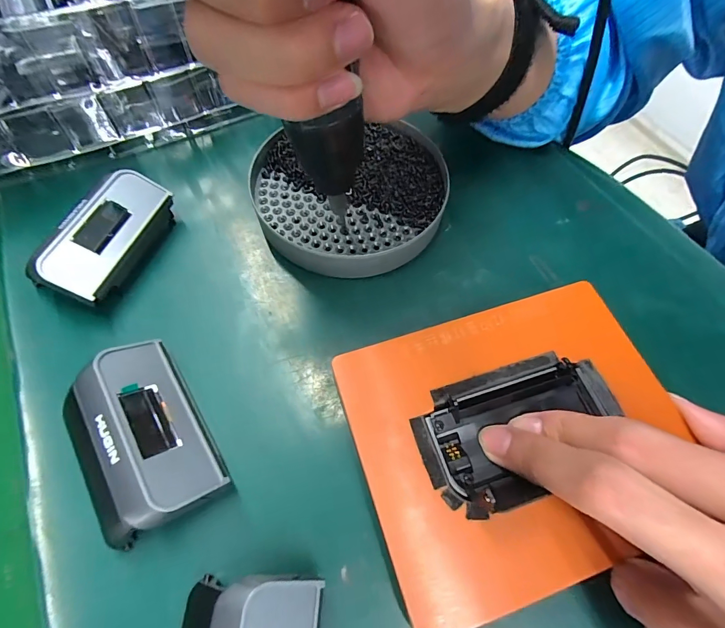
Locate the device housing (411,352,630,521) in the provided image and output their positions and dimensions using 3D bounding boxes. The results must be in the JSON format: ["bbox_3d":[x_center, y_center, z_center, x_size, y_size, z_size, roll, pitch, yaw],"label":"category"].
[{"bbox_3d":[0.067,0.046,0.161,0.087,0.009,0.051,-17,65,-9],"label":"device housing"}]

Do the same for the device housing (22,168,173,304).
[{"bbox_3d":[-0.134,-0.040,0.201,0.038,0.015,0.076,33,59,-18],"label":"device housing"}]

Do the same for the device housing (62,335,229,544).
[{"bbox_3d":[-0.088,0.046,0.153,0.037,0.028,0.075,-32,68,-15],"label":"device housing"}]

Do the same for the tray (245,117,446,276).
[{"bbox_3d":[-0.005,-0.066,0.226,0.112,0.021,0.105,-9,64,-5],"label":"tray"}]

